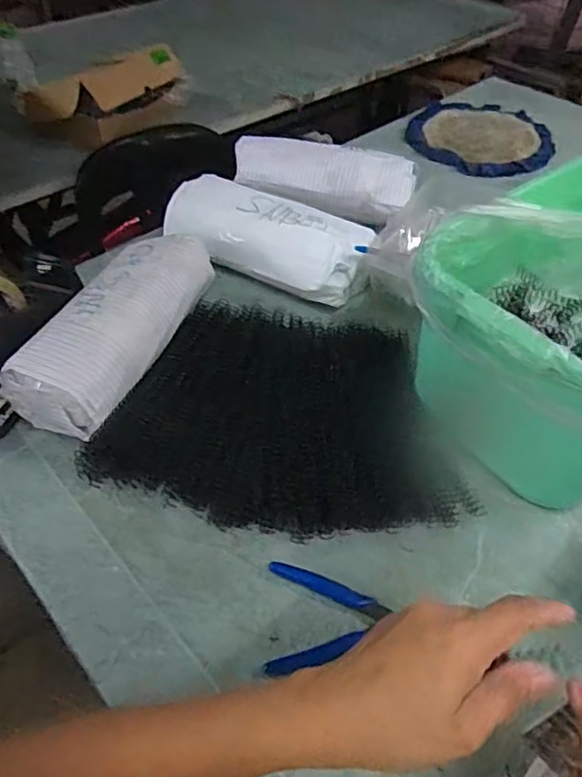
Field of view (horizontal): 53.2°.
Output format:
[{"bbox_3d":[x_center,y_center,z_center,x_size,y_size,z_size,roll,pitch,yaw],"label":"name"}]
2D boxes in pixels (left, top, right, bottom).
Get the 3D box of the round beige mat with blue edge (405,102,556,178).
[{"bbox_3d":[0.341,-0.456,1.042,0.247,0.021,0.265,14,50,13],"label":"round beige mat with blue edge"}]

